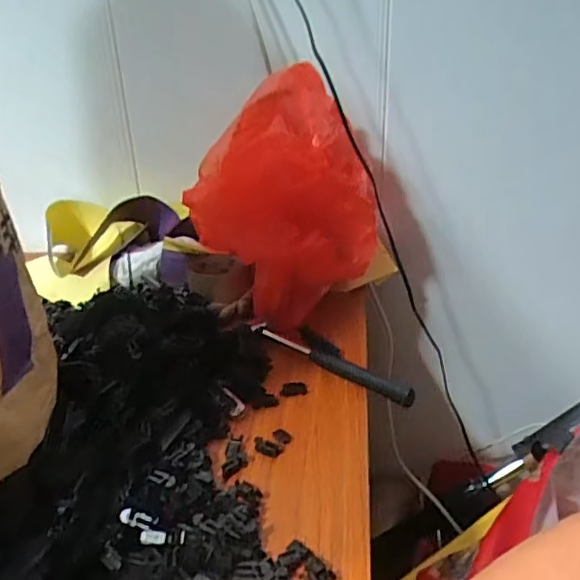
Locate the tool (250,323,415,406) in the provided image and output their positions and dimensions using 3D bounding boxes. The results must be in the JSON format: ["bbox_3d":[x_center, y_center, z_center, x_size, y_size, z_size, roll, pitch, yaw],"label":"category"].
[{"bbox_3d":[0.041,0.080,0.663,0.216,0.024,0.019,18,33,35],"label":"tool"}]

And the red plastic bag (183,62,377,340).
[{"bbox_3d":[-0.006,-0.097,0.746,0.244,0.331,0.157,-8,27,-13],"label":"red plastic bag"}]

